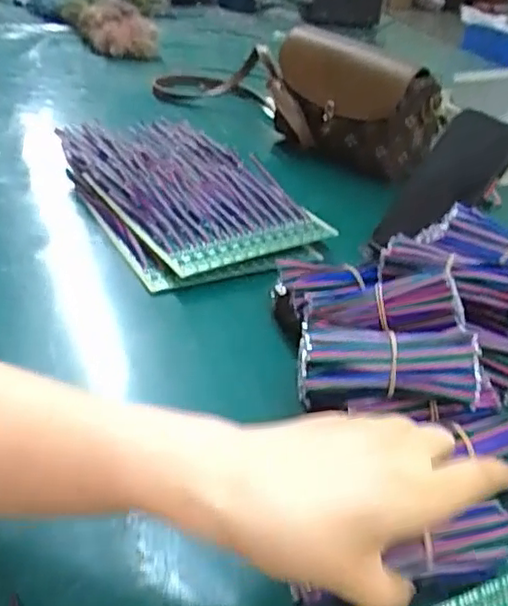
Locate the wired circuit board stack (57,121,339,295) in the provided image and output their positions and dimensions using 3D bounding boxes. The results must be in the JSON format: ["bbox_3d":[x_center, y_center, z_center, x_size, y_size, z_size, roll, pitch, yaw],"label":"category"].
[{"bbox_3d":[-0.068,-0.114,0.640,0.178,0.039,0.267,-16,40,-31],"label":"wired circuit board stack"}]

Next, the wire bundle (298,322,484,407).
[{"bbox_3d":[0.076,0.037,0.380,0.102,0.036,0.041,5,33,-3],"label":"wire bundle"}]

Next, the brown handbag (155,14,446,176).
[{"bbox_3d":[0.115,-0.238,0.763,0.185,0.122,0.088,24,37,23],"label":"brown handbag"}]

